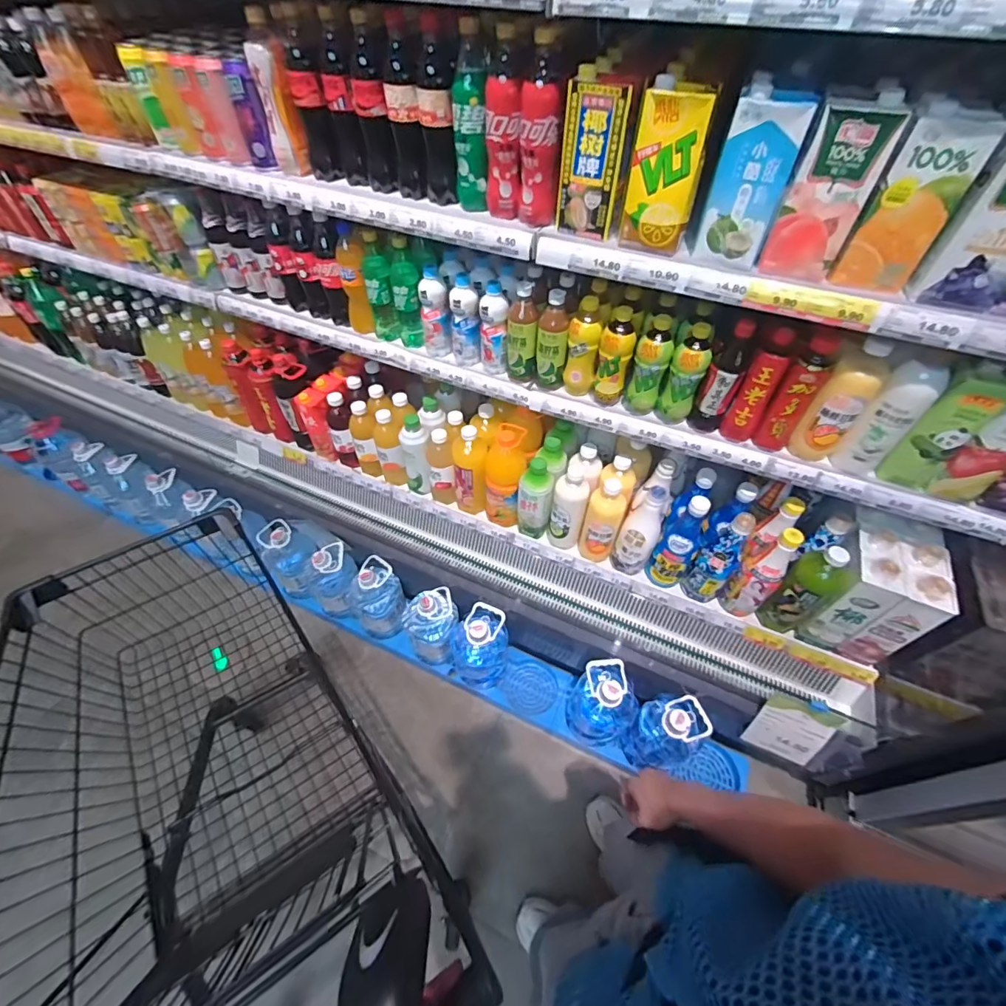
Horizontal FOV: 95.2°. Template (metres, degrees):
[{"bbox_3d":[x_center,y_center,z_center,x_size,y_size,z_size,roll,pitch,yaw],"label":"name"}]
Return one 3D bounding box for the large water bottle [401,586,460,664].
[{"bbox_3d":[-0.205,0.351,1.329,0.148,0.248,0.153,1,51,-1],"label":"large water bottle"}]

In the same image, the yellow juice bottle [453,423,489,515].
[{"bbox_3d":[-0.085,-0.080,1.218,0.084,0.248,0.084,-1,51,-2],"label":"yellow juice bottle"}]

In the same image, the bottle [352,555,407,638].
[{"bbox_3d":[-0.370,0.288,1.369,0.142,0.231,0.153,1,51,-1],"label":"bottle"}]

